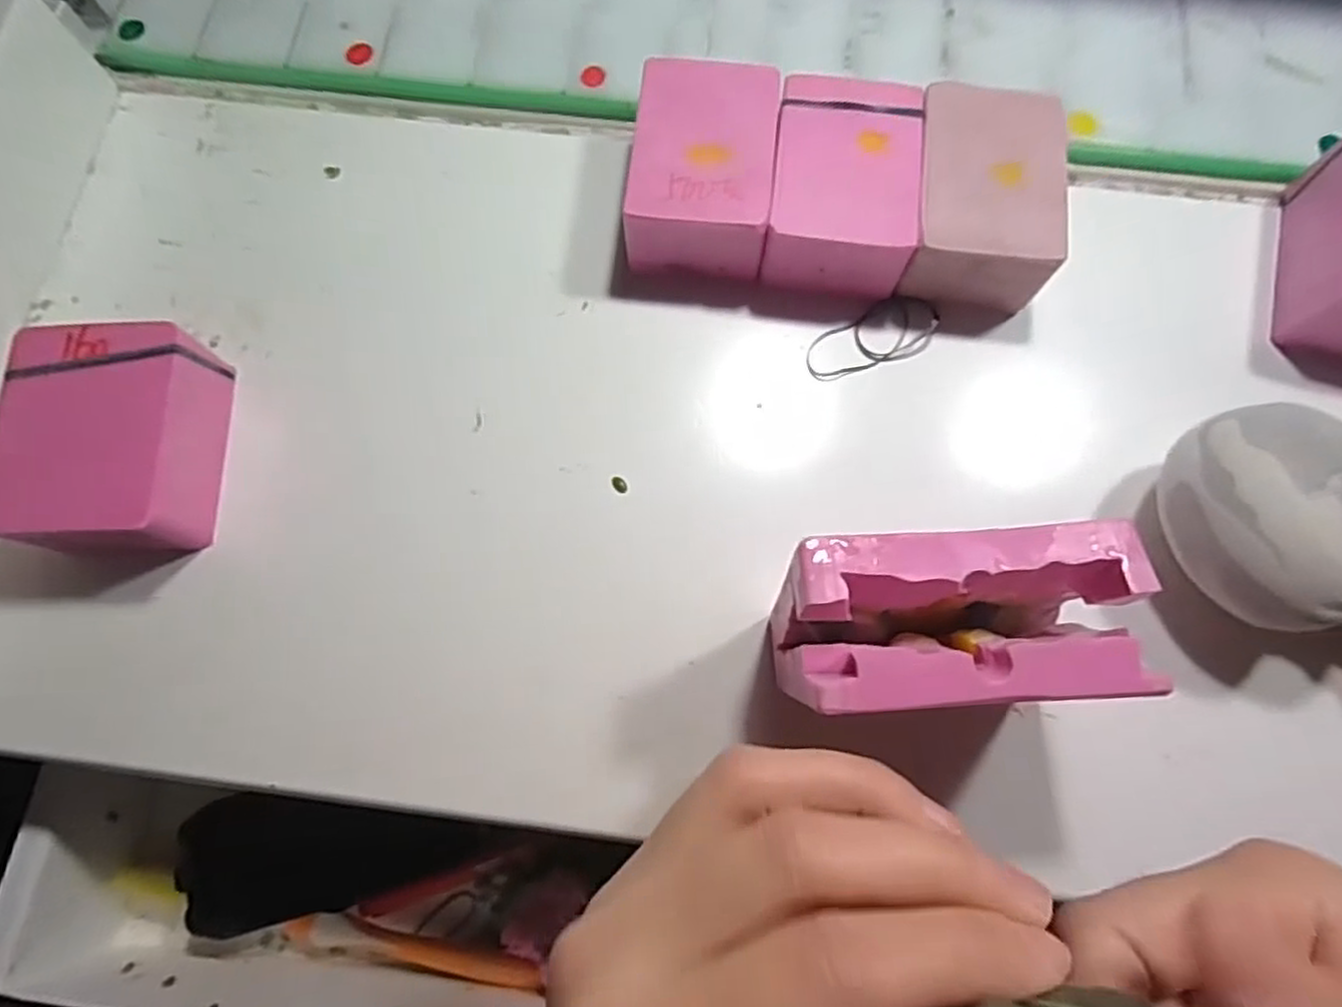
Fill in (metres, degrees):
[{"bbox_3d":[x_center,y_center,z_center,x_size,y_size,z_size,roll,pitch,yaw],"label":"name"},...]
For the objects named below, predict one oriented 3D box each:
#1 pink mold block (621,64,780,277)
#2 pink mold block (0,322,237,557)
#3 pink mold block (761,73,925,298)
[{"bbox_3d":[0.011,-0.120,0.260,0.049,0.028,0.075,6,75,1],"label":"pink mold block"},{"bbox_3d":[-0.180,-0.019,0.235,0.052,0.033,0.070,-2,75,-1],"label":"pink mold block"},{"bbox_3d":[0.061,-0.112,0.258,0.049,0.026,0.078,7,75,2],"label":"pink mold block"}]

